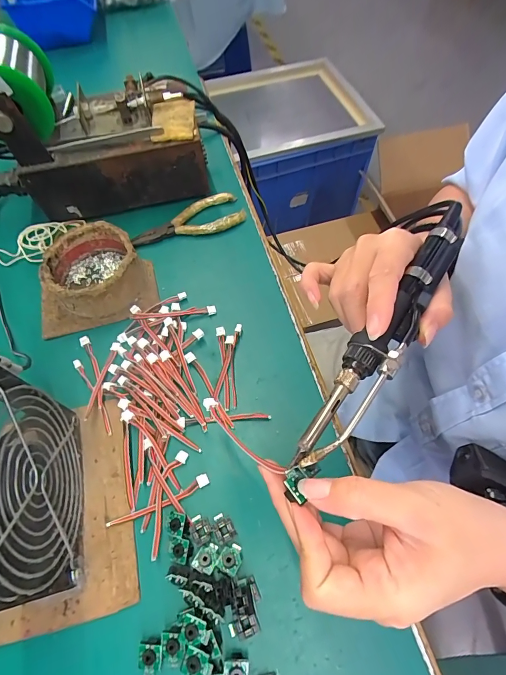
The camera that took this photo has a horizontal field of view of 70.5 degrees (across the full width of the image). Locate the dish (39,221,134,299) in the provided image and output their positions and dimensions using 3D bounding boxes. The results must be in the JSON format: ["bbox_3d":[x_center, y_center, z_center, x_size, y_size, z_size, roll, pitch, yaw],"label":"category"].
[{"bbox_3d":[-0.149,-0.063,0.338,0.080,0.043,0.081,-22,64,-11],"label":"dish"}]

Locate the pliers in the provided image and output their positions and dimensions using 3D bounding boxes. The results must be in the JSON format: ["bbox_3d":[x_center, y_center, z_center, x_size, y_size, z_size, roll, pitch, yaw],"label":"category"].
[{"bbox_3d":[-0.070,-0.124,0.386,0.120,0.013,0.042,-20,64,-10],"label":"pliers"}]

